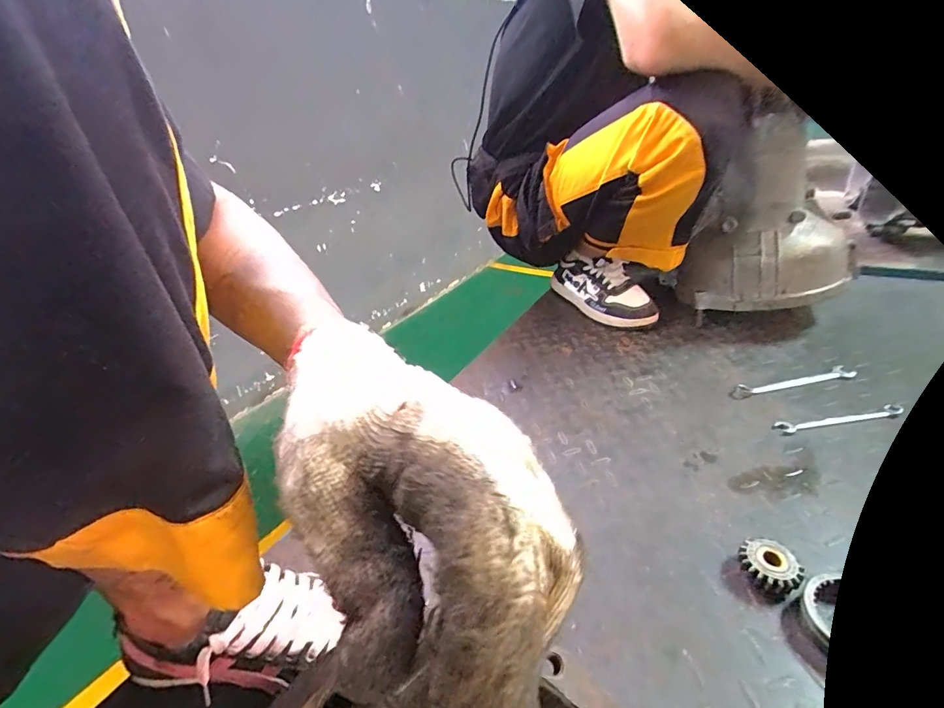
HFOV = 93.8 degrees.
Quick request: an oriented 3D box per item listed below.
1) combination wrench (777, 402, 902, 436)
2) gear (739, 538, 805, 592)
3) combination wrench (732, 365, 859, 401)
[{"bbox_3d":[0.461,0.081,0.554,0.154,0.009,0.021,-8,30,-2],"label":"combination wrench"},{"bbox_3d":[0.266,0.193,0.397,0.042,0.030,0.042,-6,30,3],"label":"gear"},{"bbox_3d":[0.450,0.040,0.624,0.182,0.006,0.027,-11,30,-5],"label":"combination wrench"}]

